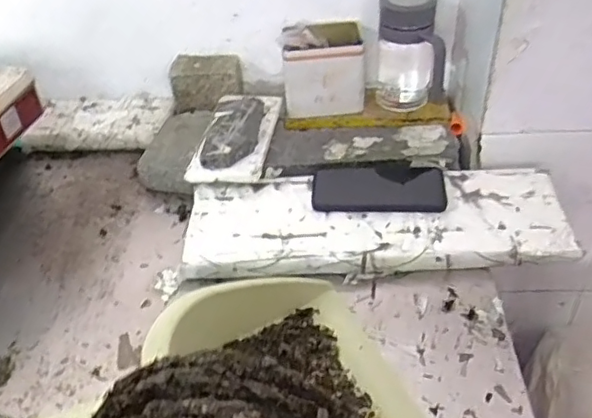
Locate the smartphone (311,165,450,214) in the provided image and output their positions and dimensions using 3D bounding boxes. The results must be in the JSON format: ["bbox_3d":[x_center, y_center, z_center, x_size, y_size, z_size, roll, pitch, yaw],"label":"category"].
[{"bbox_3d":[0.104,-0.028,0.756,0.161,0.016,0.086,-1,40,3],"label":"smartphone"}]

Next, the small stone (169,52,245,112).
[{"bbox_3d":[-0.137,-0.199,0.928,0.104,0.070,0.071,0,40,5],"label":"small stone"}]

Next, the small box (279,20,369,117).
[{"bbox_3d":[0.044,-0.213,0.891,0.119,0.107,0.102,-1,40,3],"label":"small box"}]

